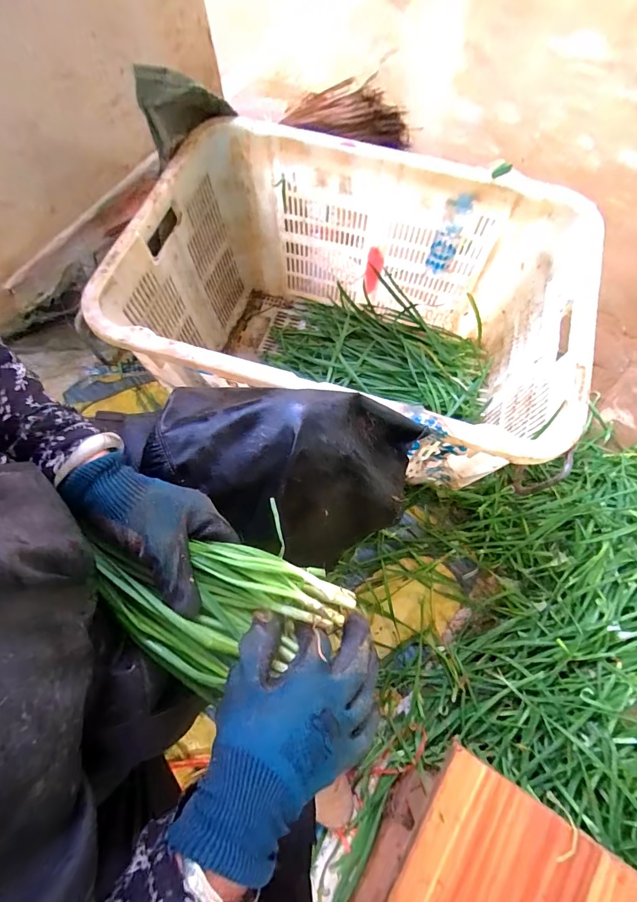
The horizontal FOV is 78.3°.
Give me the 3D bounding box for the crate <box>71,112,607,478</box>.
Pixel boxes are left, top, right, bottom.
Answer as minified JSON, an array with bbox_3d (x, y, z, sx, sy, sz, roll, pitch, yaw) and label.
[{"bbox_3d":[0.047,-0.230,0.751,0.688,0.384,0.528,13,71,4],"label":"crate"}]

